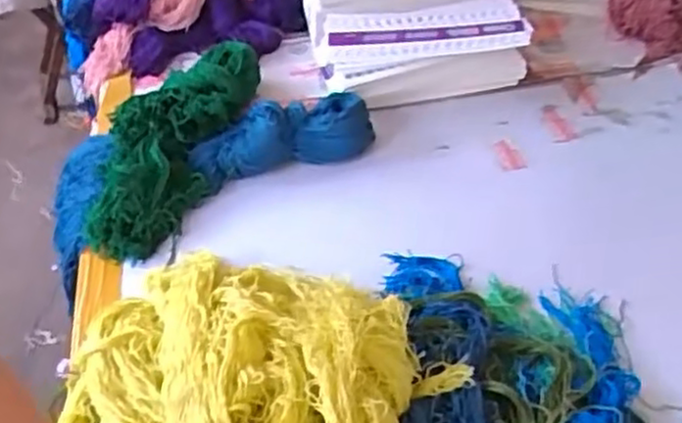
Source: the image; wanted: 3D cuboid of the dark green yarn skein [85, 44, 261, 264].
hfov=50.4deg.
[{"bbox_3d":[-0.190,-0.096,0.851,0.123,0.086,0.341,8,45,12],"label":"dark green yarn skein"}]

